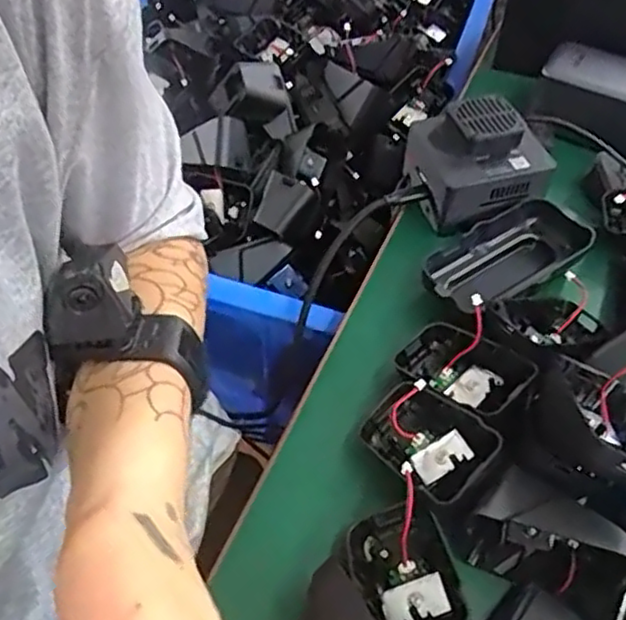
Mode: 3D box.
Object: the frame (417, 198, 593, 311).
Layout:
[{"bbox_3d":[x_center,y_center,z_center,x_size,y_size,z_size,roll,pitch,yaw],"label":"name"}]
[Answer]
[{"bbox_3d":[0.118,-0.031,0.411,0.111,0.029,0.054,-27,59,-22],"label":"frame"}]

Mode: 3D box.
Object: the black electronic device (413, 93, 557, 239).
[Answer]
[{"bbox_3d":[0.110,-0.095,0.442,0.078,0.058,0.074,-10,54,-11],"label":"black electronic device"}]

